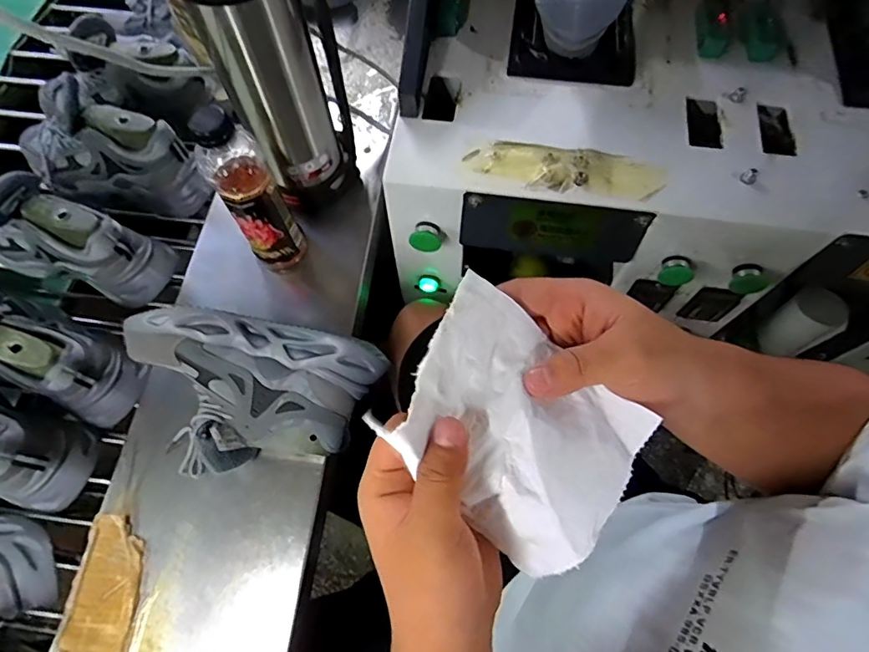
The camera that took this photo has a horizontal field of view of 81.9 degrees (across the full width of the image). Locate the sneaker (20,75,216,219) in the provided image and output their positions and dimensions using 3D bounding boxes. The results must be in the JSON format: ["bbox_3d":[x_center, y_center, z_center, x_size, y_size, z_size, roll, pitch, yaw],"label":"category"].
[{"bbox_3d":[-0.461,-0.240,0.695,0.274,0.148,0.099,17,69,6],"label":"sneaker"}]

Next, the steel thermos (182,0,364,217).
[{"bbox_3d":[-0.176,-0.293,0.556,0.099,0.414,0.127,27,69,10],"label":"steel thermos"}]

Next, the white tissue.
[{"bbox_3d":[0.041,0.051,0.257,0.128,0.036,0.097,40,68,-9],"label":"white tissue"}]

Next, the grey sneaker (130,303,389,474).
[{"bbox_3d":[-0.192,0.072,0.551,0.271,0.103,0.156,-2,68,-1],"label":"grey sneaker"}]

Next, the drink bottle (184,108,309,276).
[{"bbox_3d":[-0.212,-0.150,0.588,0.073,0.228,0.059,-27,70,-12],"label":"drink bottle"}]

